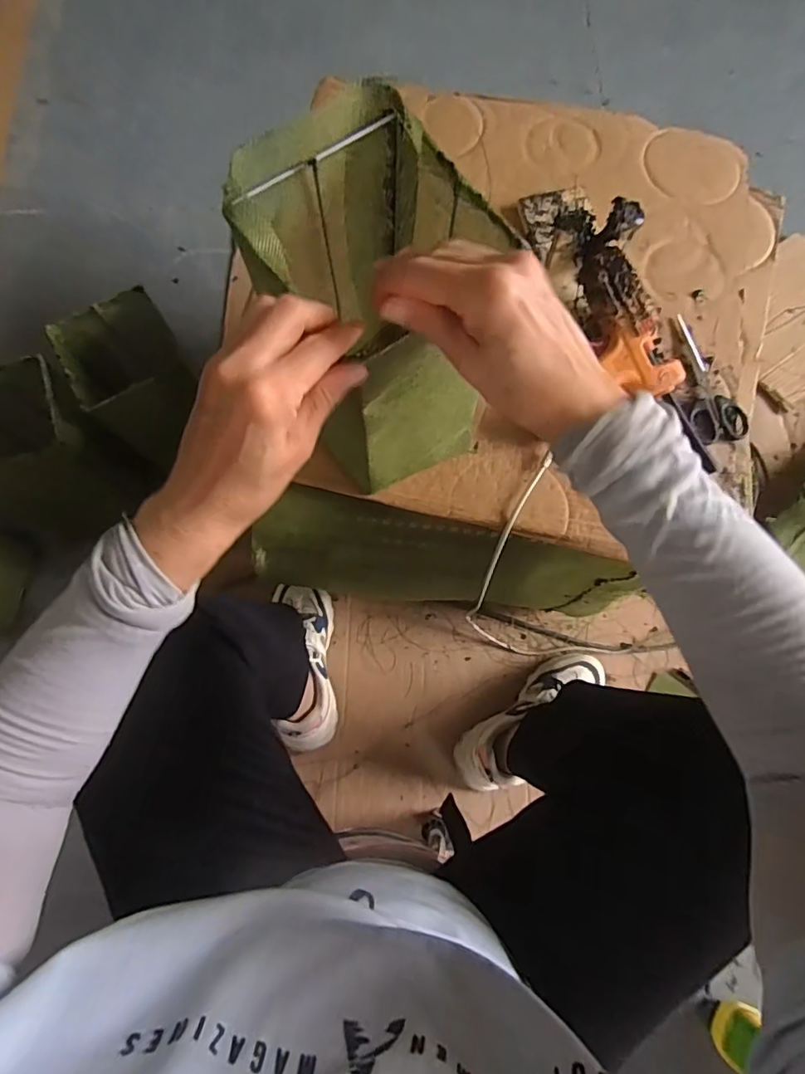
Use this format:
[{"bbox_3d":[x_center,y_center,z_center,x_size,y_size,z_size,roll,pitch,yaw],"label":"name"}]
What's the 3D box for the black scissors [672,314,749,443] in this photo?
[{"bbox_3d":[0.333,-0.174,0.576,0.068,0.010,0.151,-2,75,-2],"label":"black scissors"}]

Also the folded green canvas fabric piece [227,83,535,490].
[{"bbox_3d":[-0.017,-0.166,0.437,0.138,0.262,0.159,-36,79,-9],"label":"folded green canvas fabric piece"}]

